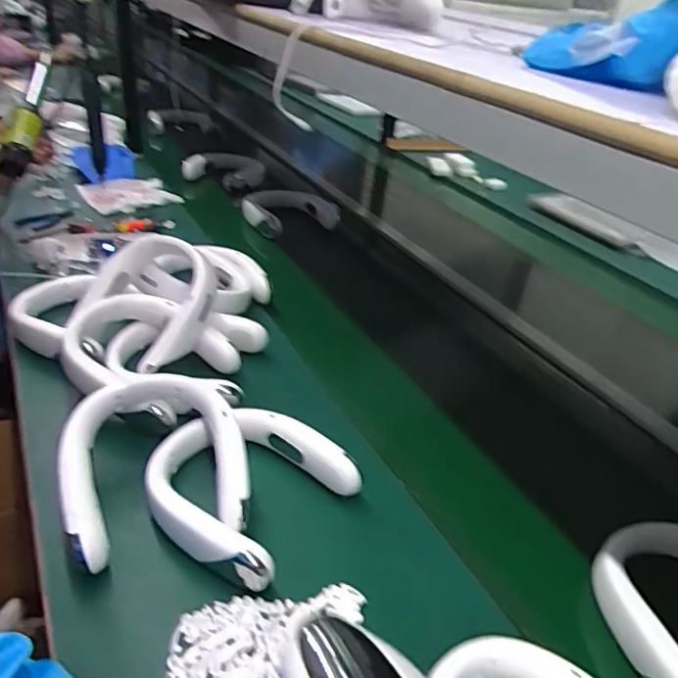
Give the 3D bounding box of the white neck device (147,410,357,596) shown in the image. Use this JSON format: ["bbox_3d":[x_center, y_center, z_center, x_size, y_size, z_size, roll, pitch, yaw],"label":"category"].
[{"bbox_3d":[-0.101,0.154,0.619,0.186,0.052,0.190,26,39,26],"label":"white neck device"}]

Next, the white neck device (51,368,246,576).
[{"bbox_3d":[-0.187,0.128,0.601,0.201,0.067,0.196,-9,55,-26],"label":"white neck device"}]

